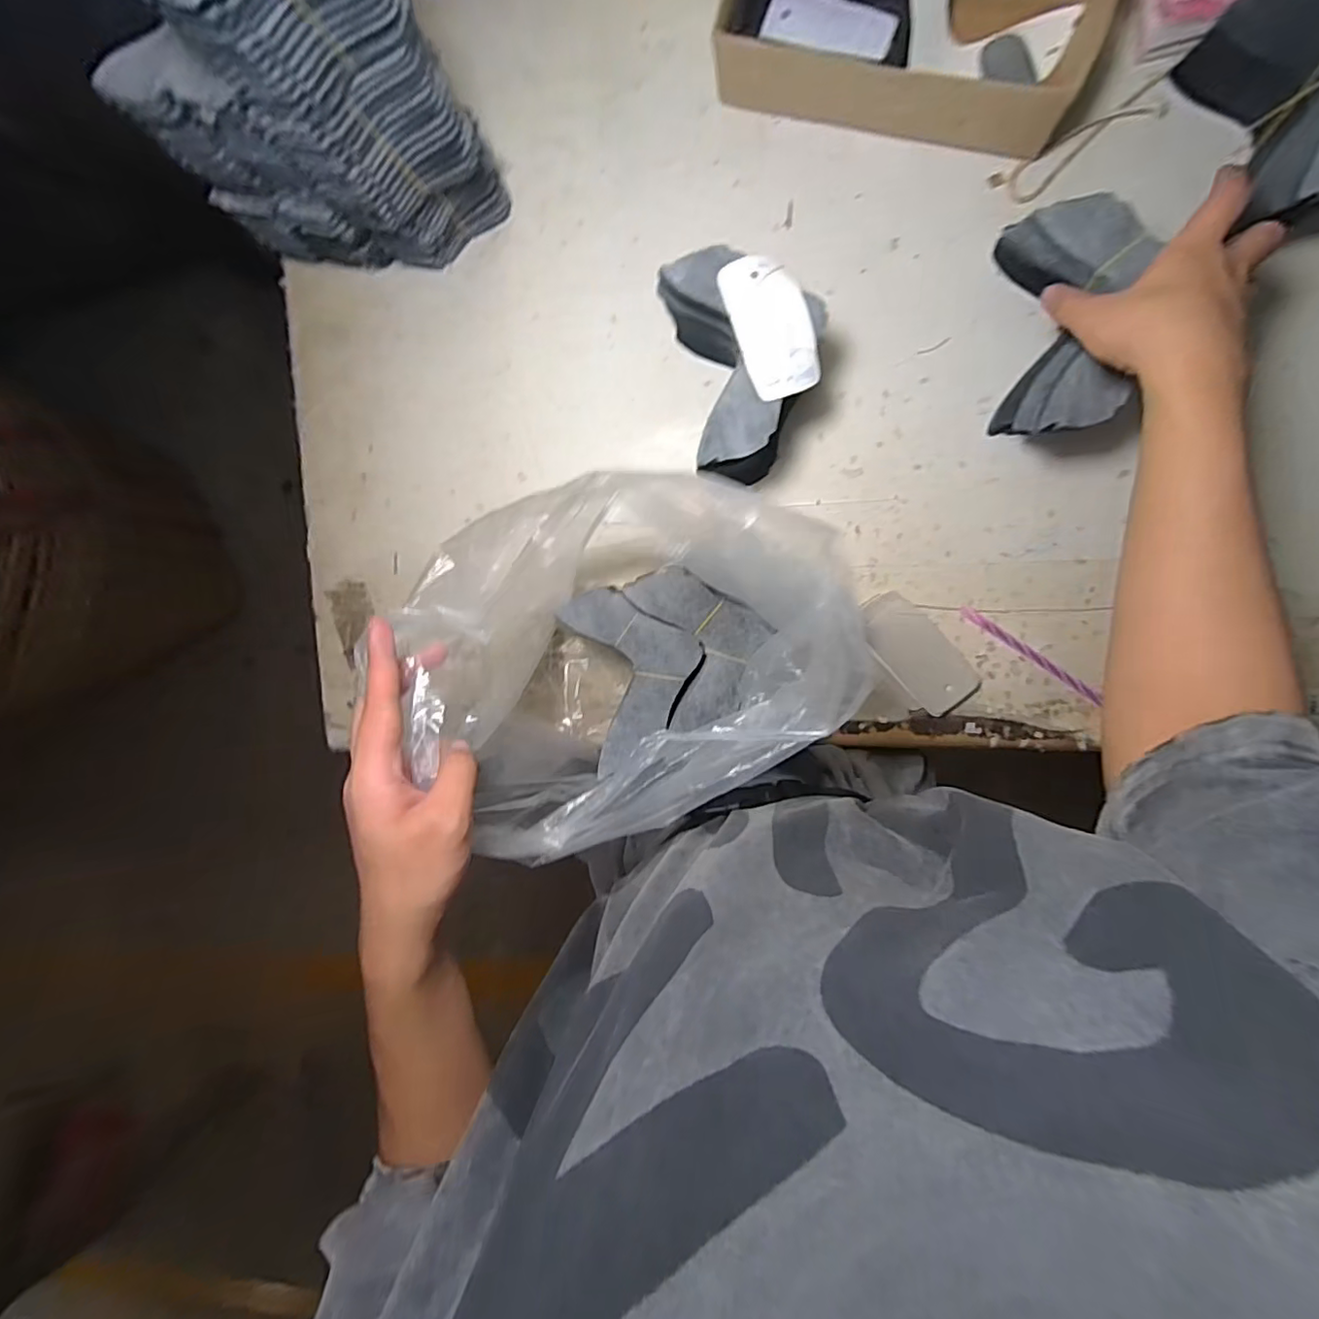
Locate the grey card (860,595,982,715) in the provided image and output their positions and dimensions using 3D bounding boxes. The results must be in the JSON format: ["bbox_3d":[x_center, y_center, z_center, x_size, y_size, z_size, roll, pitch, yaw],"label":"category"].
[{"bbox_3d":[0.232,-0.007,0.525,0.057,0.011,0.117,-40,88,11],"label":"grey card"}]

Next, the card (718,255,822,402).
[{"bbox_3d":[0.084,-0.249,0.436,0.053,0.013,0.102,-19,92,11],"label":"card"}]

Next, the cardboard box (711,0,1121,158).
[{"bbox_3d":[0.196,-0.503,0.465,0.283,0.062,0.137,17,95,7],"label":"cardboard box"}]

